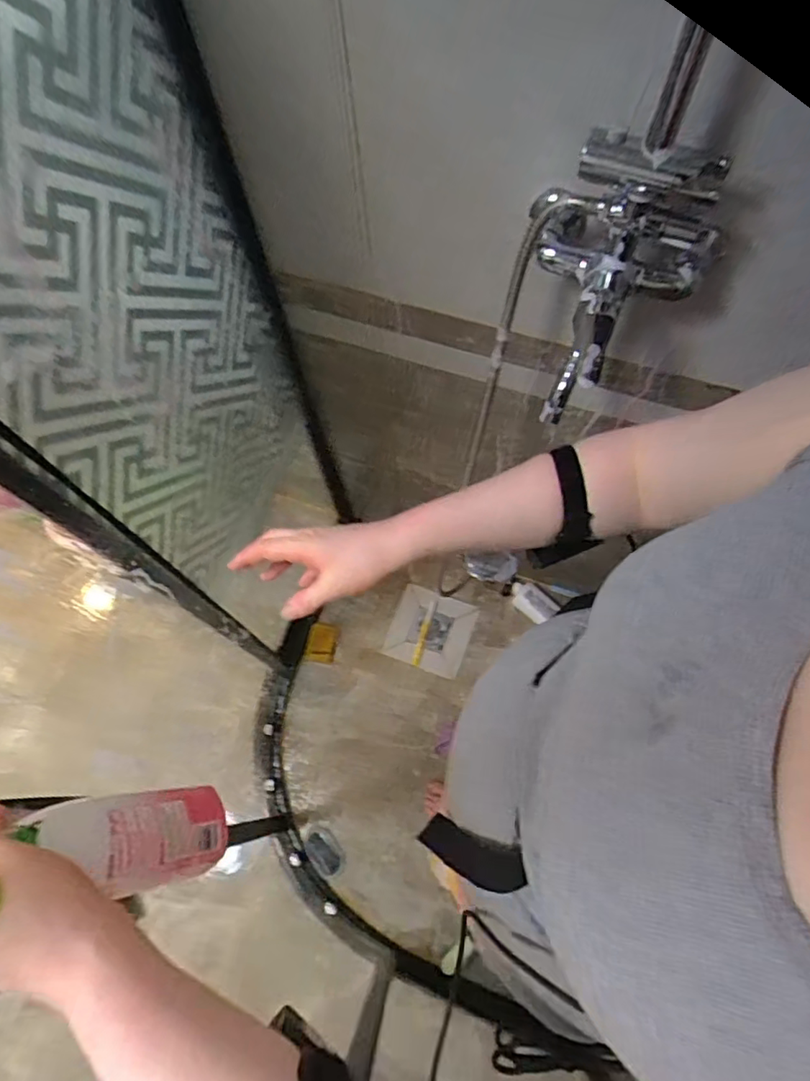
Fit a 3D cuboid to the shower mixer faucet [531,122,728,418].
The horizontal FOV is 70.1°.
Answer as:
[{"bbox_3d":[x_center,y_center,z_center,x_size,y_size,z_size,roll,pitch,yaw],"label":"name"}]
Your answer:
[{"bbox_3d":[0.190,-0.253,0.597,0.185,0.287,0.122,27,71,13],"label":"shower mixer faucet"}]

